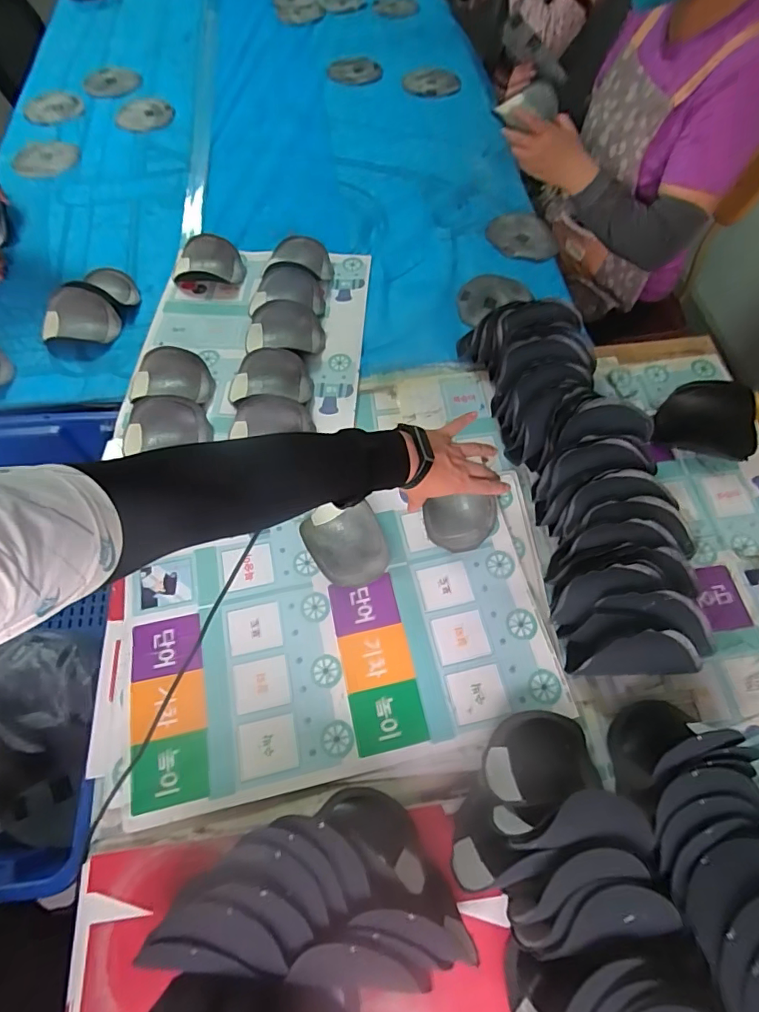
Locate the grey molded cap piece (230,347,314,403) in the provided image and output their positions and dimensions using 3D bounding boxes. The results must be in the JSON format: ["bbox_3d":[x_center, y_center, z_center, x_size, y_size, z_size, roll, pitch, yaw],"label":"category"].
[{"bbox_3d":[-0.179,-0.207,0.797,0.133,0.040,0.091,-2,63,-1],"label":"grey molded cap piece"}]

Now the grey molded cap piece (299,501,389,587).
[{"bbox_3d":[-0.047,0.054,0.686,0.103,0.033,0.116,-20,64,-10],"label":"grey molded cap piece"}]

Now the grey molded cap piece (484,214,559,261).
[{"bbox_3d":[0.290,-0.555,1.006,0.136,0.018,0.153,4,63,2],"label":"grey molded cap piece"}]

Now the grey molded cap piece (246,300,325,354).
[{"bbox_3d":[-0.165,-0.305,0.847,0.135,0.043,0.099,-2,63,-1],"label":"grey molded cap piece"}]

